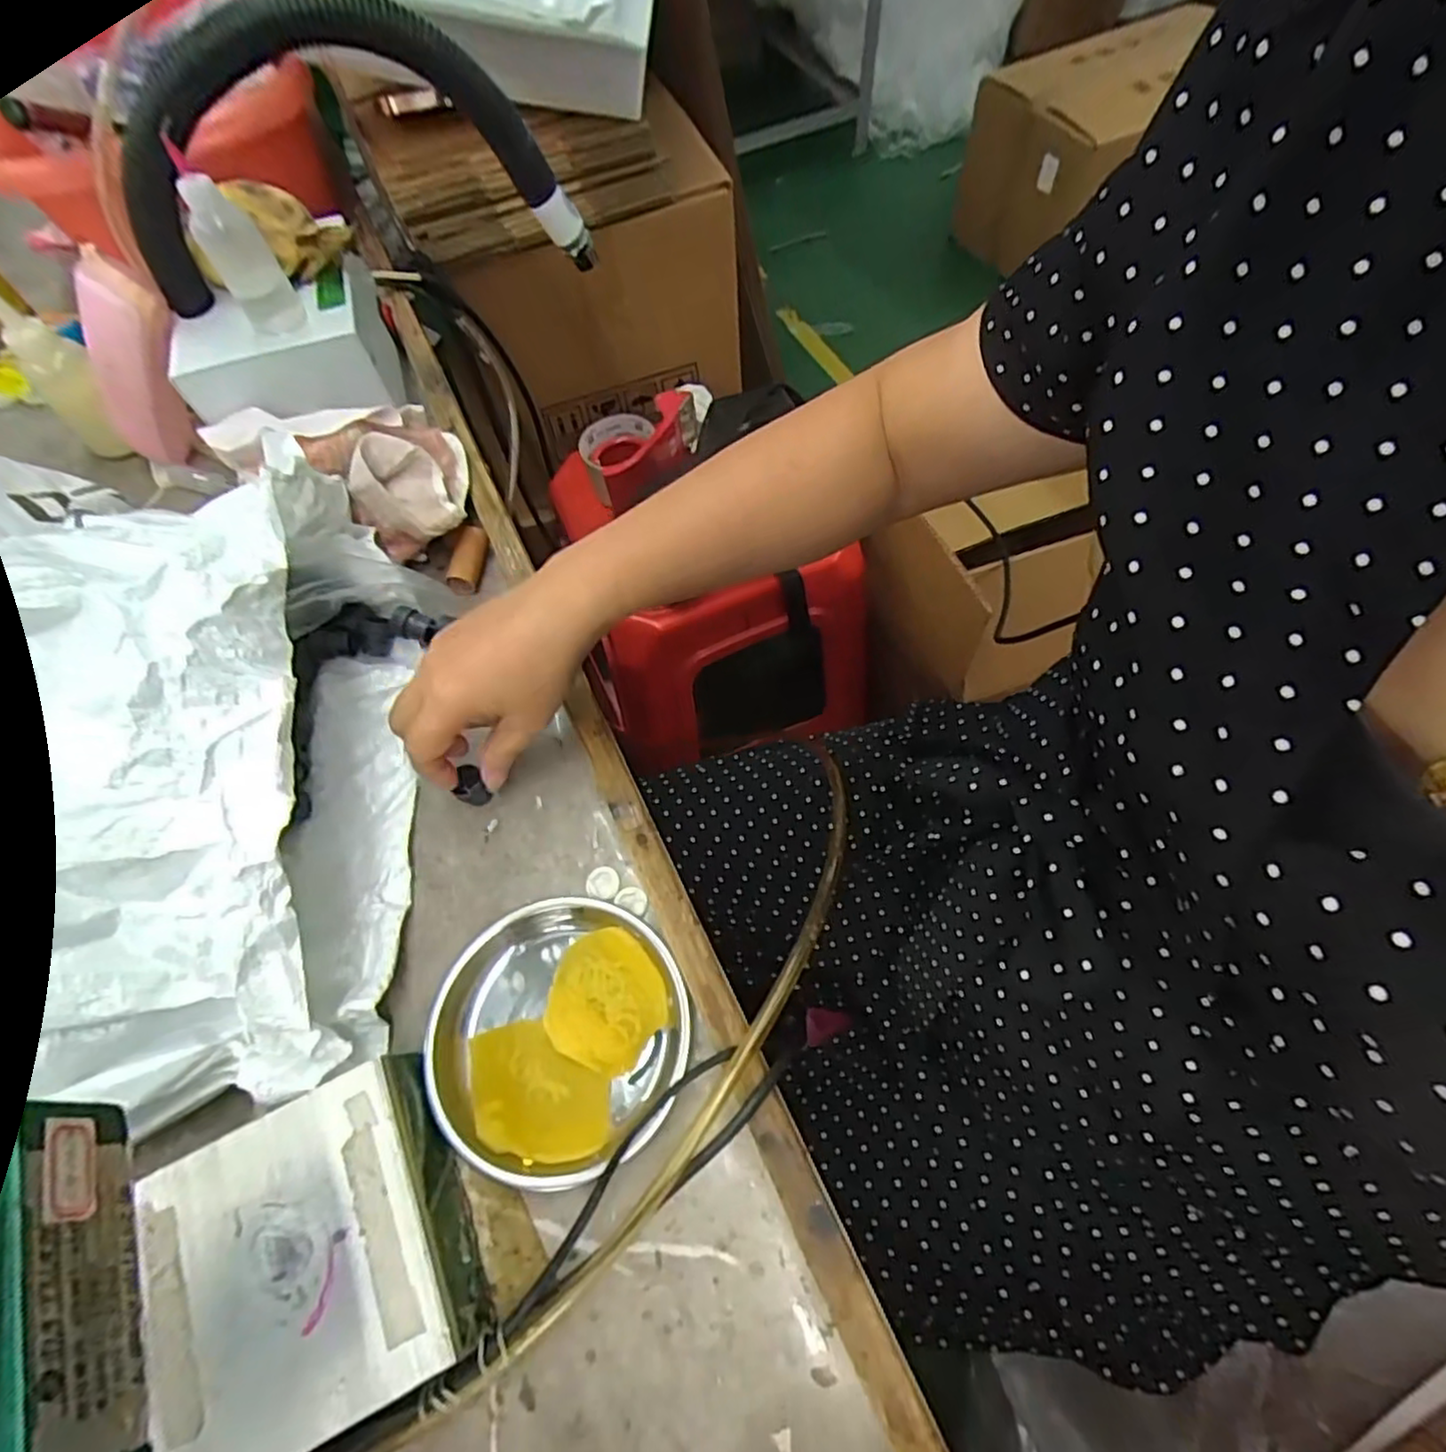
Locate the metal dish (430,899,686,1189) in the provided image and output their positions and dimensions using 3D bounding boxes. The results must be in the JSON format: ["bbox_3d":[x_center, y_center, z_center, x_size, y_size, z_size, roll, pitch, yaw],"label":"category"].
[{"bbox_3d":[-0.084,0.157,0.358,0.127,0.016,0.128,-1,63,2],"label":"metal dish"}]

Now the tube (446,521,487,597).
[{"bbox_3d":[-0.182,-0.120,0.502,0.017,0.020,0.052,6,63,6],"label":"tube"}]

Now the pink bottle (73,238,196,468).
[{"bbox_3d":[-0.442,-0.266,0.527,0.055,0.150,0.041,-1,59,-29],"label":"pink bottle"}]

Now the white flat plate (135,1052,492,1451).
[{"bbox_3d":[-0.181,0.233,0.303,0.123,0.039,0.124,-26,64,-10],"label":"white flat plate"}]

